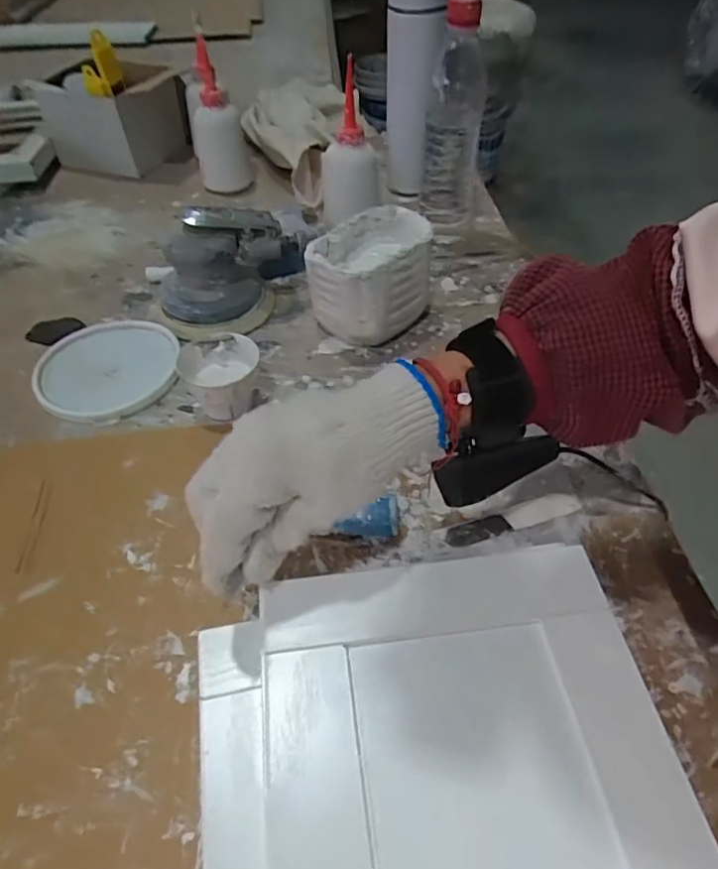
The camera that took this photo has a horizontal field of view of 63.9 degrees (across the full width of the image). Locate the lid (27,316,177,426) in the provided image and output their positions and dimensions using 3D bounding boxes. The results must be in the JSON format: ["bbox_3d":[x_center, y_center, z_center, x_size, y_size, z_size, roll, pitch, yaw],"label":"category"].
[{"bbox_3d":[-0.223,-0.061,0.510,0.120,0.010,0.129,0,47,0],"label":"lid"}]

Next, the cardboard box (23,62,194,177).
[{"bbox_3d":[-0.320,-0.435,0.790,0.148,0.103,0.152,14,49,13],"label":"cardboard box"}]

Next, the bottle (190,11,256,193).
[{"bbox_3d":[-0.178,-0.390,0.718,0.064,0.142,0.071,-15,49,-13],"label":"bottle"}]

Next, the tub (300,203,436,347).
[{"bbox_3d":[0.014,-0.139,0.528,0.085,0.086,0.113,27,53,23],"label":"tub"}]

